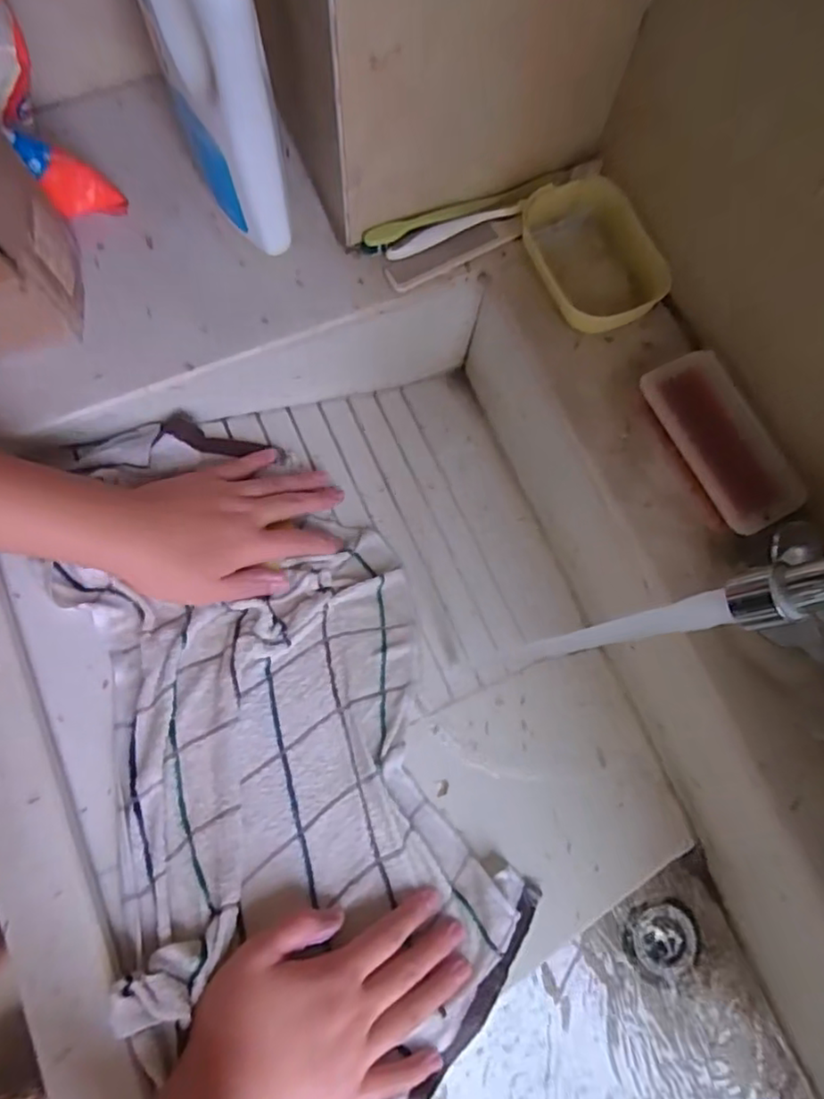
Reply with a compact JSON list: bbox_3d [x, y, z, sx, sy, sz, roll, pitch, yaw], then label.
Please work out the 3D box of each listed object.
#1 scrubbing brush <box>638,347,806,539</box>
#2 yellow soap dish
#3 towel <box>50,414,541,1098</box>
[{"bbox_3d":[0.218,-0.076,0.448,0.053,0.029,0.130,-32,81,-7],"label":"scrubbing brush"},{"bbox_3d":[0.139,-0.218,0.474,0.089,0.030,0.112,-15,79,-4],"label":"yellow soap dish"},{"bbox_3d":[-0.095,0.130,0.460,0.264,0.027,0.492,-17,76,-29],"label":"towel"}]

